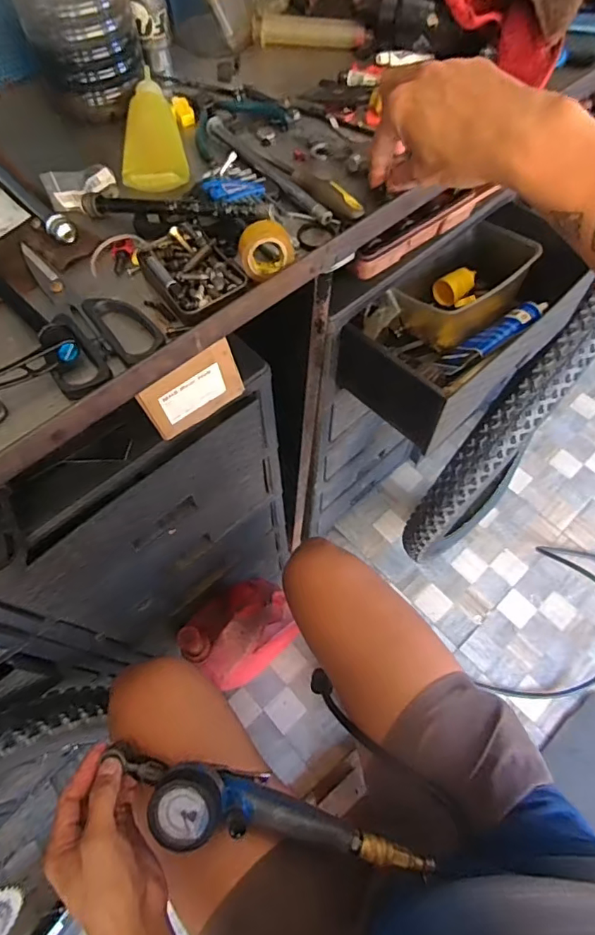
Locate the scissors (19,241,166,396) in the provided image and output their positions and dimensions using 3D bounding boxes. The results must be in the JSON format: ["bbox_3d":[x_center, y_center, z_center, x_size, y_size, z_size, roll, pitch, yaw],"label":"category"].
[{"bbox_3d":[-0.175,-0.125,0.386,0.081,0.011,0.170,-34,68,-15],"label":"scissors"}]

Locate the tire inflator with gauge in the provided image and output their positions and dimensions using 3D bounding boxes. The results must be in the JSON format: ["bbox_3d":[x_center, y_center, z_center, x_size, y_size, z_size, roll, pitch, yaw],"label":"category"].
[{"bbox_3d":[-0.028,0.339,0.474,0.303,0.072,0.061,19,64,-6],"label":"tire inflator with gauge"}]

